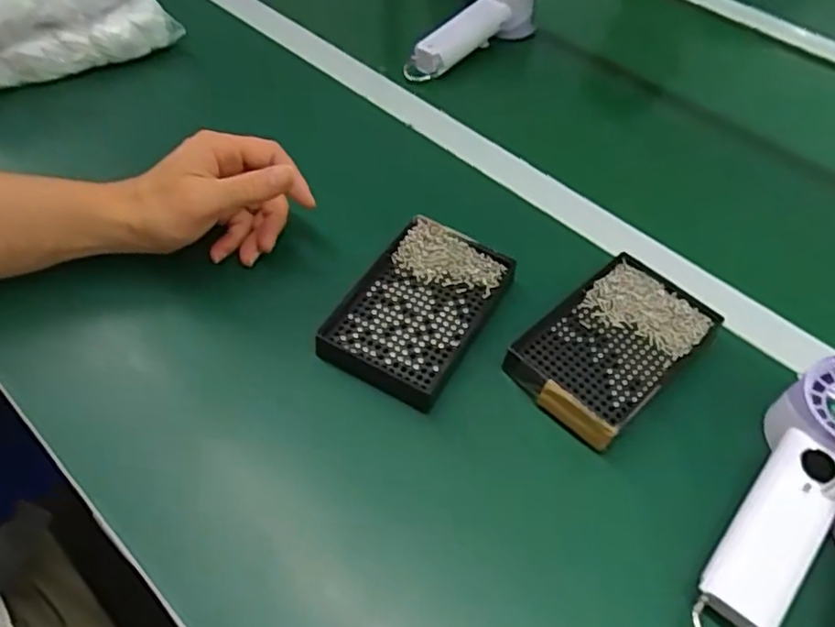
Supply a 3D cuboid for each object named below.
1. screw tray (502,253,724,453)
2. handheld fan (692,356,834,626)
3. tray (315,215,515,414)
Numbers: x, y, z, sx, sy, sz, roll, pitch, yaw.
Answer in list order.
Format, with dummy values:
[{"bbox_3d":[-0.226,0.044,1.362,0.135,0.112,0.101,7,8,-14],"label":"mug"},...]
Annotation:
[{"bbox_3d":[0.135,0.018,0.452,0.143,0.018,0.085,-36,61,-27],"label":"screw tray"},{"bbox_3d":[0.217,0.108,0.380,0.066,0.046,0.198,34,71,22],"label":"handheld fan"},{"bbox_3d":[0.002,-0.006,0.467,0.093,0.020,0.136,26,55,17],"label":"tray"}]

